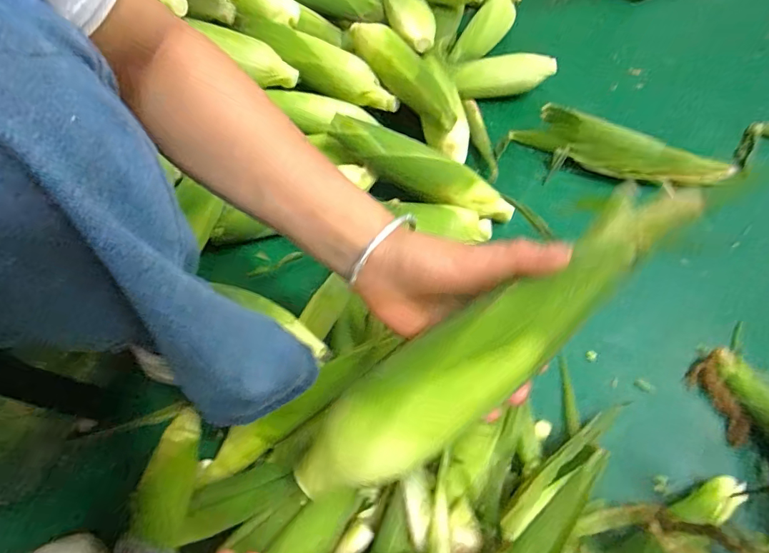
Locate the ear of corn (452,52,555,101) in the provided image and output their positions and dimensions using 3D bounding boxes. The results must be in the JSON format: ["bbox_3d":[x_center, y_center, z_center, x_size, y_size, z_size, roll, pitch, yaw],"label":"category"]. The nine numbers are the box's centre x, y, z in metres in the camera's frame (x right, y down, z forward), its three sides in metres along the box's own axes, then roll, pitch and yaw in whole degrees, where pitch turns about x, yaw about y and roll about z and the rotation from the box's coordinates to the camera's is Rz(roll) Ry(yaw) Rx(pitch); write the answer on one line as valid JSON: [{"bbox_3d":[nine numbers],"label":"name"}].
[{"bbox_3d":[0.194,-0.334,0.741,0.169,0.051,0.050,-3,60,-1],"label":"ear of corn"}]

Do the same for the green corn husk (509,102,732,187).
[{"bbox_3d":[0.351,-0.184,0.651,0.308,0.060,0.062,17,62,10],"label":"green corn husk"}]

